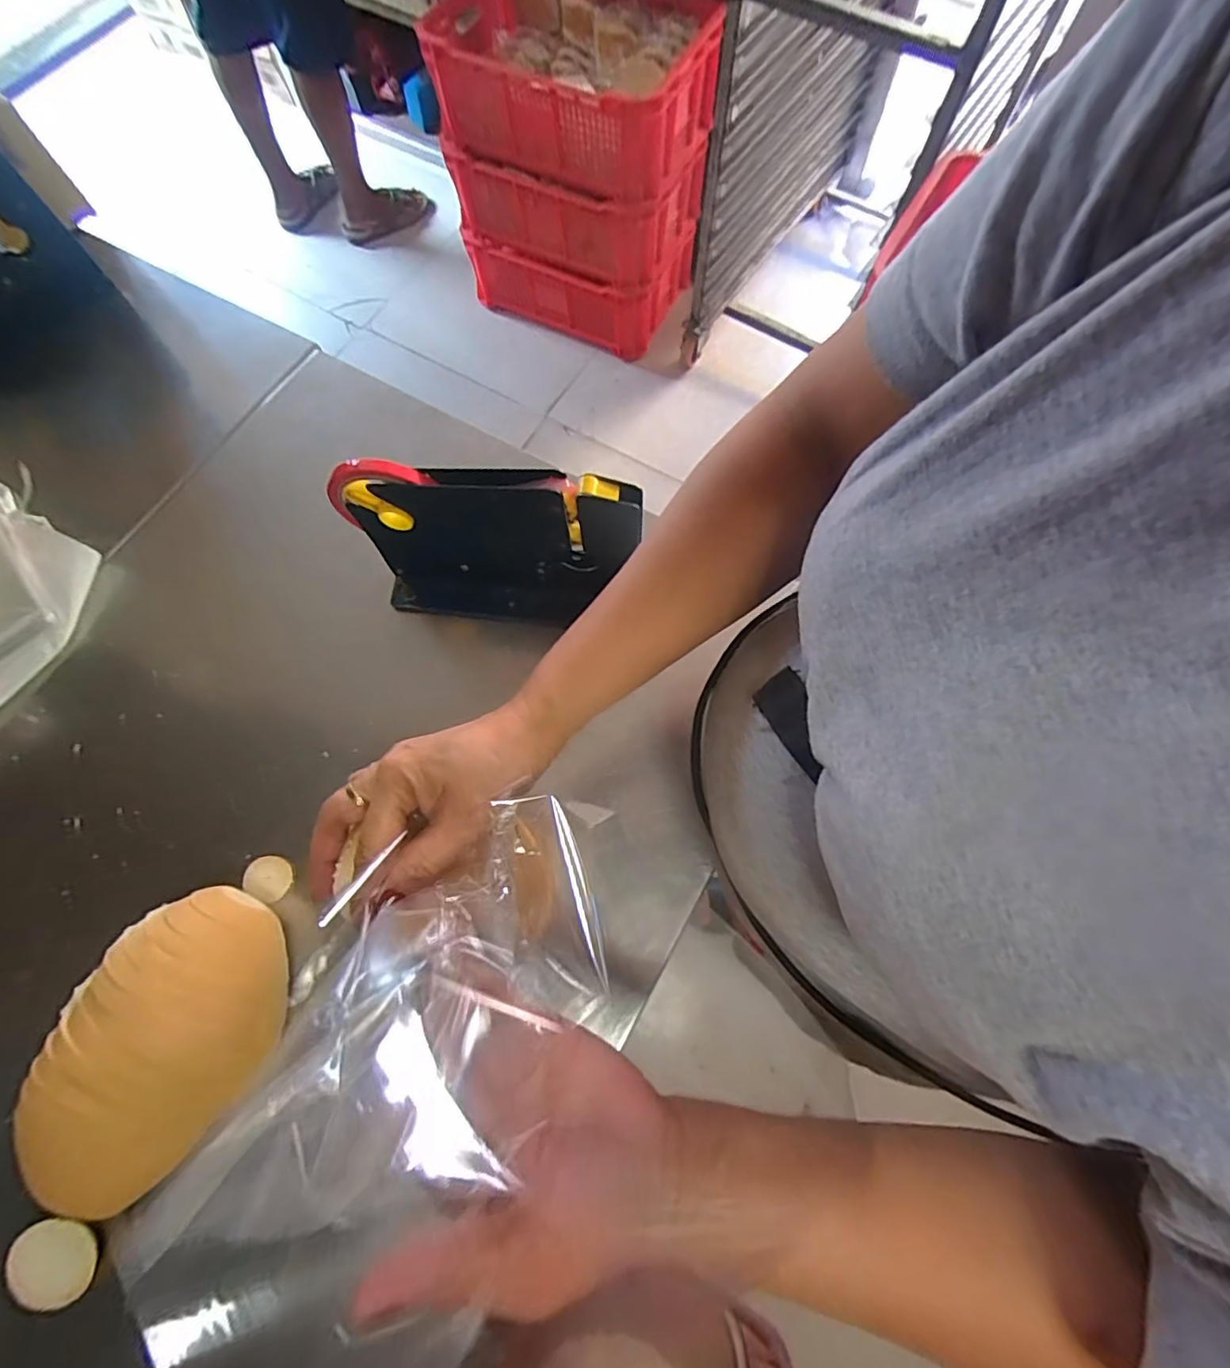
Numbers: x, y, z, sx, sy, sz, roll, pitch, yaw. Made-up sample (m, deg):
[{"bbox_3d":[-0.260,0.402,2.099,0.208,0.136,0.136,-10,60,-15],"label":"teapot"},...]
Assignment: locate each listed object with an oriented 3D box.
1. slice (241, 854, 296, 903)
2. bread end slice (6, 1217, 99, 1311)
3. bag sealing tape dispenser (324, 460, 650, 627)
[{"bbox_3d":[-0.264,0.147,0.453,0.037,0.006,0.030,27,74,8],"label":"slice"},{"bbox_3d":[-0.344,0.354,0.363,0.050,0.006,0.035,34,37,-1],"label":"bread end slice"},{"bbox_3d":[-0.092,-0.106,0.459,0.214,0.151,0.050,1,72,0],"label":"bag sealing tape dispenser"}]

